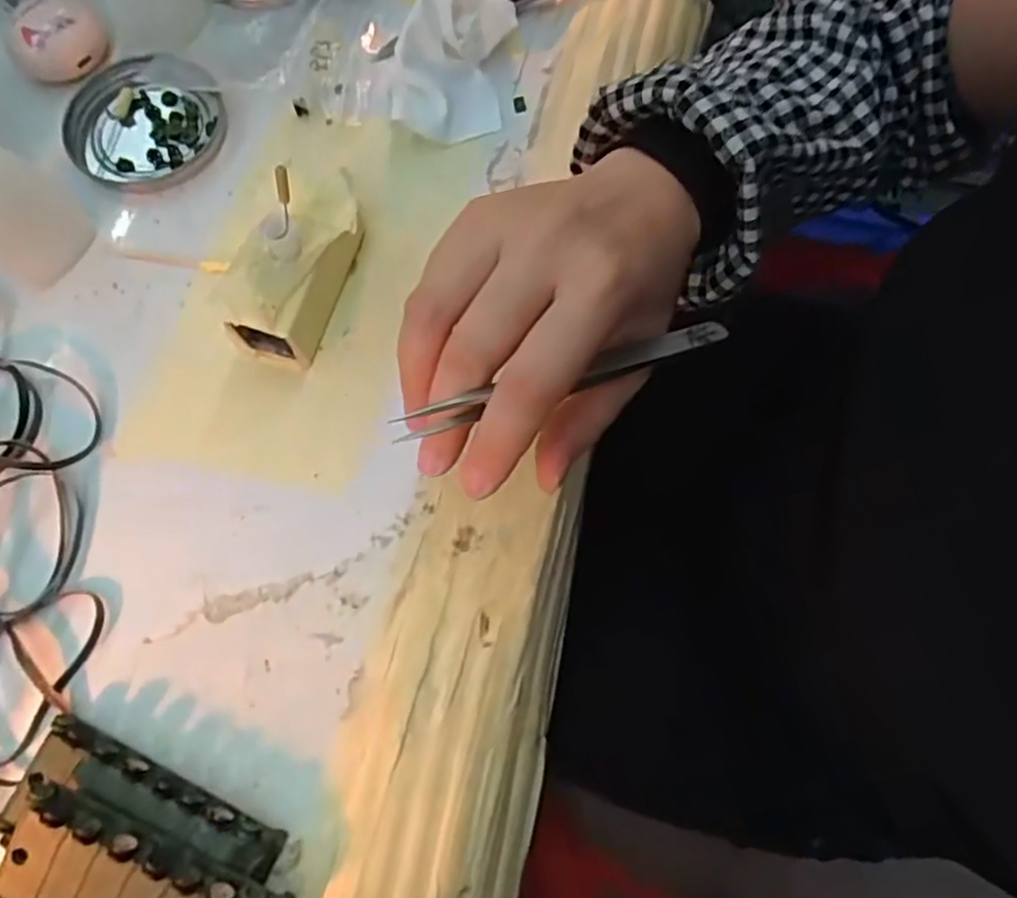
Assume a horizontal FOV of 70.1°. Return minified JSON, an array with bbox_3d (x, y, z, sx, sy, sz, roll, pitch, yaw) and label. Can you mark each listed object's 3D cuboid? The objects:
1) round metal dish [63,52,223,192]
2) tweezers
[{"bbox_3d":[-0.186,-0.168,0.371,0.078,0.012,0.074,-1,71,2],"label":"round metal dish"},{"bbox_3d":[0.022,-0.025,0.243,0.130,0.004,0.011,-18,70,-23],"label":"tweezers"}]

